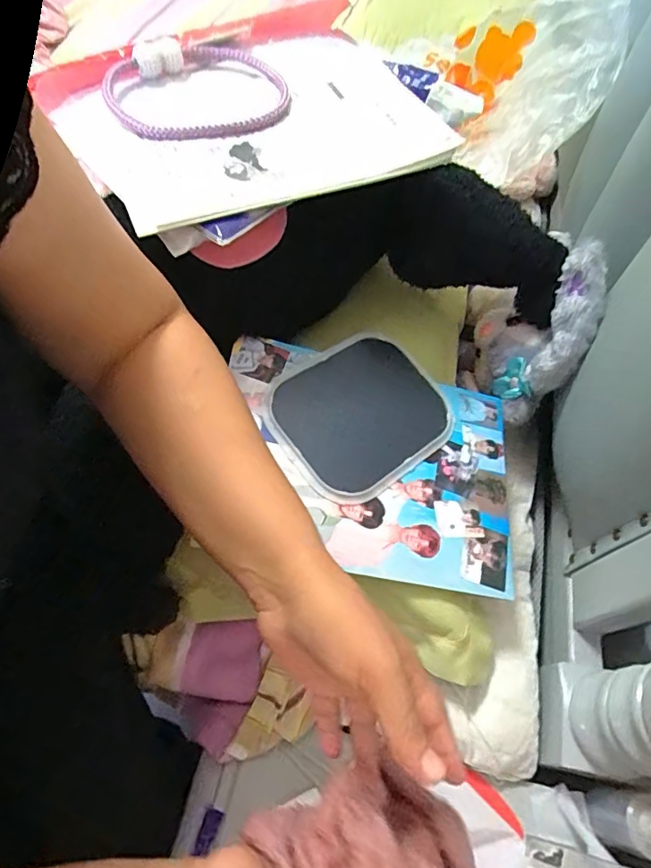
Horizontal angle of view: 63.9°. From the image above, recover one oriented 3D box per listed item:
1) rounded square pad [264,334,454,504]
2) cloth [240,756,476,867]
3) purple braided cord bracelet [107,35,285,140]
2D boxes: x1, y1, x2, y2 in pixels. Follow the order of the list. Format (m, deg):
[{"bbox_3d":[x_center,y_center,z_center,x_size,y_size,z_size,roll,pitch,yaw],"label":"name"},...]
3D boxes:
[{"bbox_3d":[0.035,-0.024,0.491,0.180,0.011,0.136,-32,74,-31],"label":"rounded square pad"},{"bbox_3d":[0.032,0.242,0.305,0.105,0.058,0.114,-37,69,-22],"label":"cloth"},{"bbox_3d":[-0.114,-0.315,0.472,0.158,0.024,0.157,-4,61,-6],"label":"purple braided cord bracelet"}]

